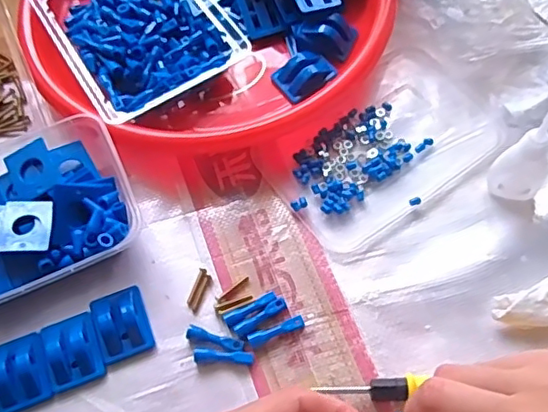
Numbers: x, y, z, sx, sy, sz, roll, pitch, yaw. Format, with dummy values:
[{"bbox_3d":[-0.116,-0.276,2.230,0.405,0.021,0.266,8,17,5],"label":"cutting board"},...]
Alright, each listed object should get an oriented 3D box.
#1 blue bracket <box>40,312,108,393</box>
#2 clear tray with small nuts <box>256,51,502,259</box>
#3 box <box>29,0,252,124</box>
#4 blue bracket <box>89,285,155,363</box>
[{"bbox_3d":[-0.128,0.091,0.366,0.034,0.013,0.044,-20,63,-7],"label":"blue bracket"},{"bbox_3d":[0.080,-0.046,0.426,0.165,0.009,0.106,-36,66,-14],"label":"clear tray with small nuts"},{"bbox_3d":[-0.115,-0.150,0.474,0.126,0.037,0.190,-31,65,-12],"label":"box"},{"bbox_3d":[-0.100,0.075,0.375,0.033,0.017,0.044,-21,64,-7],"label":"blue bracket"}]

